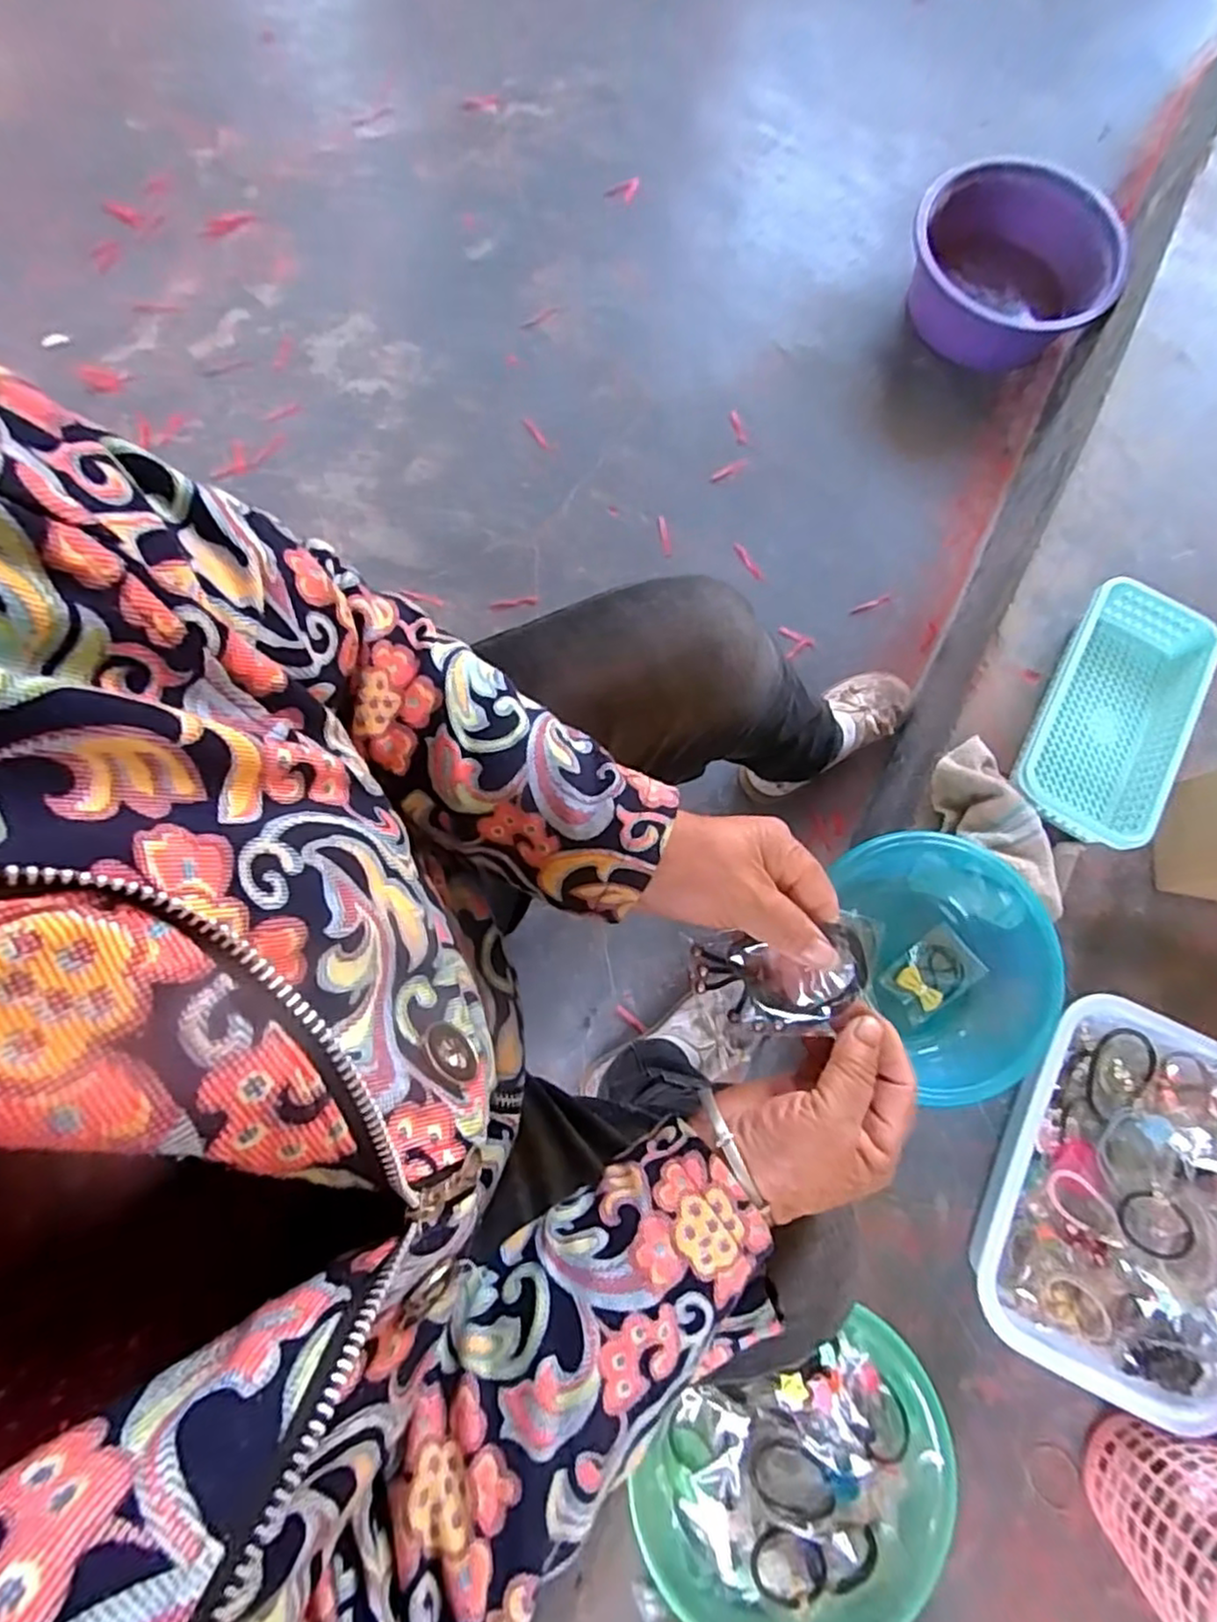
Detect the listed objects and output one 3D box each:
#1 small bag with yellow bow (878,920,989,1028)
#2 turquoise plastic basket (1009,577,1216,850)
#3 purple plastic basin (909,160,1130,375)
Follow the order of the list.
[{"bbox_3d":[0.305,0.154,0.655,0.086,0.012,0.056,-36,81,-9],"label":"small bag with yellow bow"},{"bbox_3d":[0.496,-0.092,0.691,0.129,0.061,0.257,28,78,4],"label":"turquoise plastic basket"},{"bbox_3d":[0.556,-0.764,0.968,0.274,0.119,0.215,24,78,4],"label":"purple plastic basin"}]

